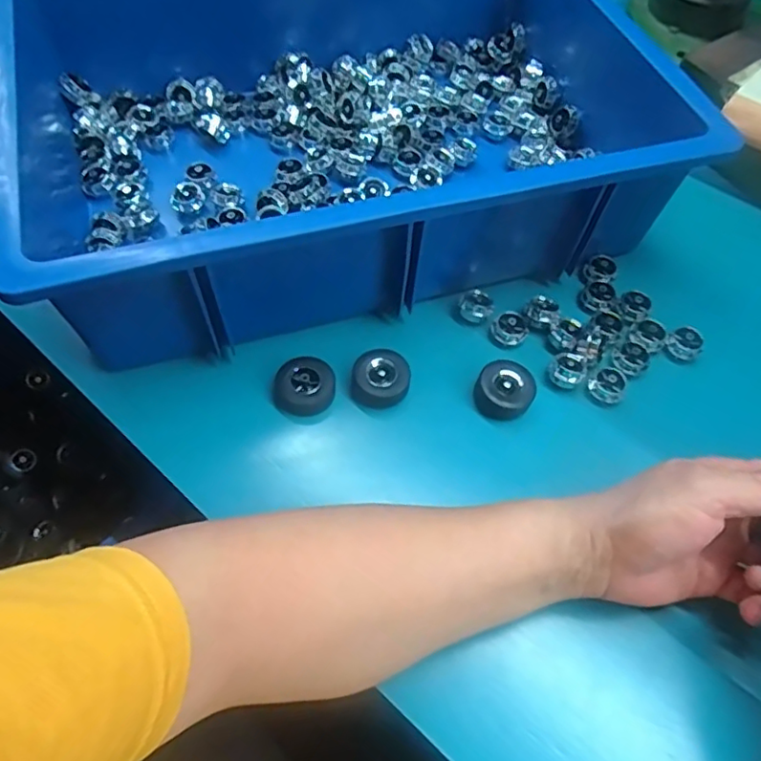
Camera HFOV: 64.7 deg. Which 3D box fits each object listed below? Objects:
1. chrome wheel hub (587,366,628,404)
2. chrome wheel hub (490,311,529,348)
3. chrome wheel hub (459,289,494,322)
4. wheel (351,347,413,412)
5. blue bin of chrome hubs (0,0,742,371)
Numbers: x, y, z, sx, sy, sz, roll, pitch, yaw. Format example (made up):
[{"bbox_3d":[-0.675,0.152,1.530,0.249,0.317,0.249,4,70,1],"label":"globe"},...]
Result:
[{"bbox_3d":[0.153,0.003,0.404,0.024,0.012,0.022,0,60,-1],"label":"chrome wheel hub"},{"bbox_3d":[0.091,-0.036,0.423,0.025,0.011,0.024,0,60,-1],"label":"chrome wheel hub"},{"bbox_3d":[0.069,-0.054,0.433,0.023,0.012,0.021,0,60,-1],"label":"chrome wheel hub"},{"bbox_3d":[0.000,-0.003,0.390,0.037,0.013,0.040,0,60,-1],"label":"wheel"},{"bbox_3d":[-0.035,-0.218,0.453,0.468,0.109,0.347,-15,61,-10],"label":"blue bin of chrome hubs"}]

